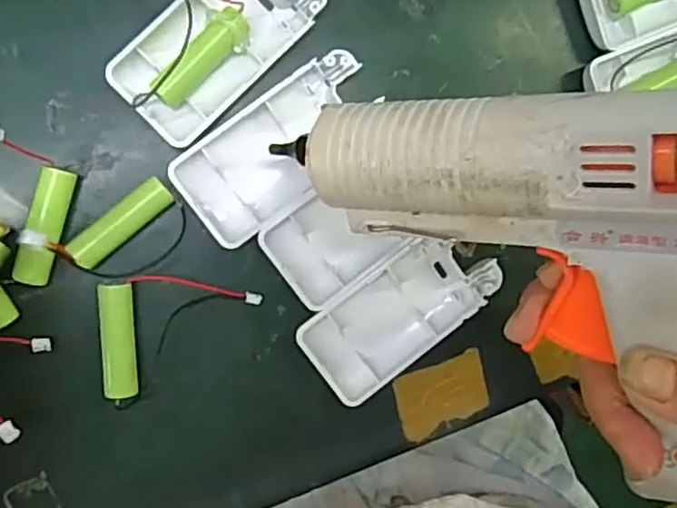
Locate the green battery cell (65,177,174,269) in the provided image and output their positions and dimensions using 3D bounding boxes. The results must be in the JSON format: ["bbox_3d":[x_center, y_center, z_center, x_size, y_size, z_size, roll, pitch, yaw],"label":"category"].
[{"bbox_3d":[-0.093,-0.013,0.289,0.048,0.011,0.014,-40,100,-6],"label":"green battery cell"}]

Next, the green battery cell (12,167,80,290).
[{"bbox_3d":[-0.123,-0.012,0.284,0.013,0.012,0.049,15,91,-11],"label":"green battery cell"}]

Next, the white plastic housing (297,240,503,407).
[{"bbox_3d":[0.029,0.026,0.314,0.092,0.013,0.043,-36,99,-7],"label":"white plastic housing"}]

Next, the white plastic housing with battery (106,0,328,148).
[{"bbox_3d":[-0.050,-0.092,0.289,0.046,0.012,0.092,45,85,-10],"label":"white plastic housing with battery"}]

